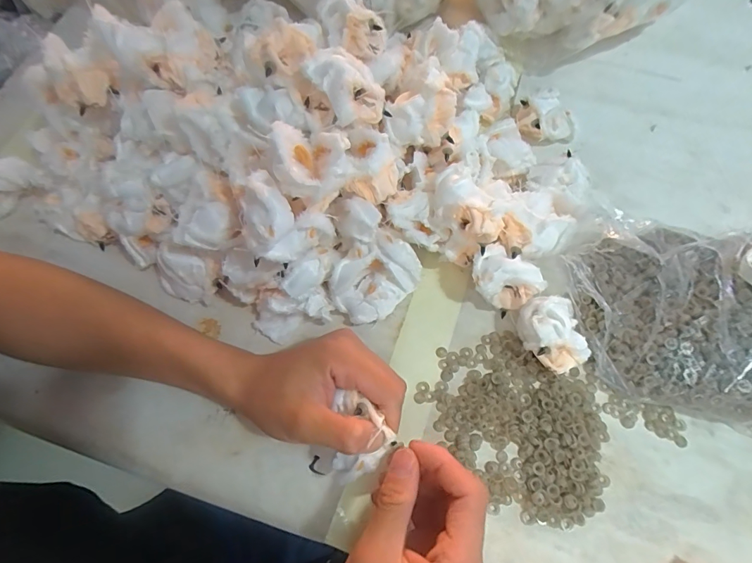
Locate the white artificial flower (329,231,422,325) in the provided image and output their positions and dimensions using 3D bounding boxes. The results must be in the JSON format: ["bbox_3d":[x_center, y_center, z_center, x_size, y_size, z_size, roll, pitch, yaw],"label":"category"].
[{"bbox_3d":[-0.001,-0.002,0.330,0.076,0.051,0.055,-38,73,-11],"label":"white artificial flower"}]

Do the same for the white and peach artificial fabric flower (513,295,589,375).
[{"bbox_3d":[0.140,0.044,0.315,0.046,0.036,0.056,-11,70,-2],"label":"white and peach artificial fabric flower"}]

